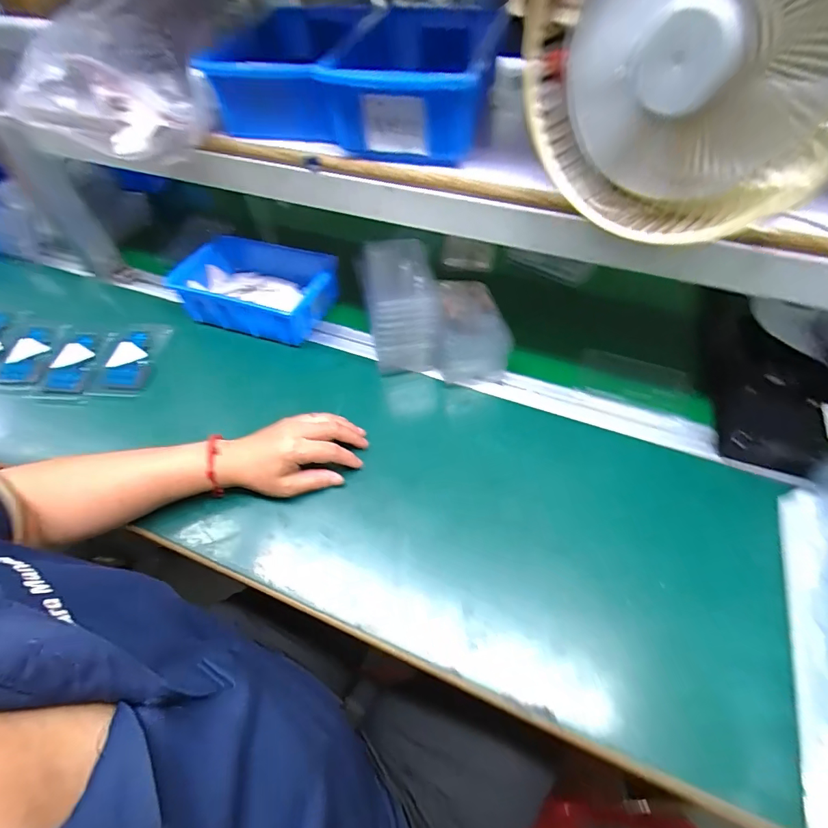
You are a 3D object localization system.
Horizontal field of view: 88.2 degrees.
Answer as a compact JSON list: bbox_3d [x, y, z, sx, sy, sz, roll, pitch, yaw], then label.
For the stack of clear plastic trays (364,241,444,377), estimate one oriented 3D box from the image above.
[{"bbox_3d":[-0.015,-0.135,0.539,0.086,0.119,0.127,-6,54,-1],"label":"stack of clear plastic trays"}]

